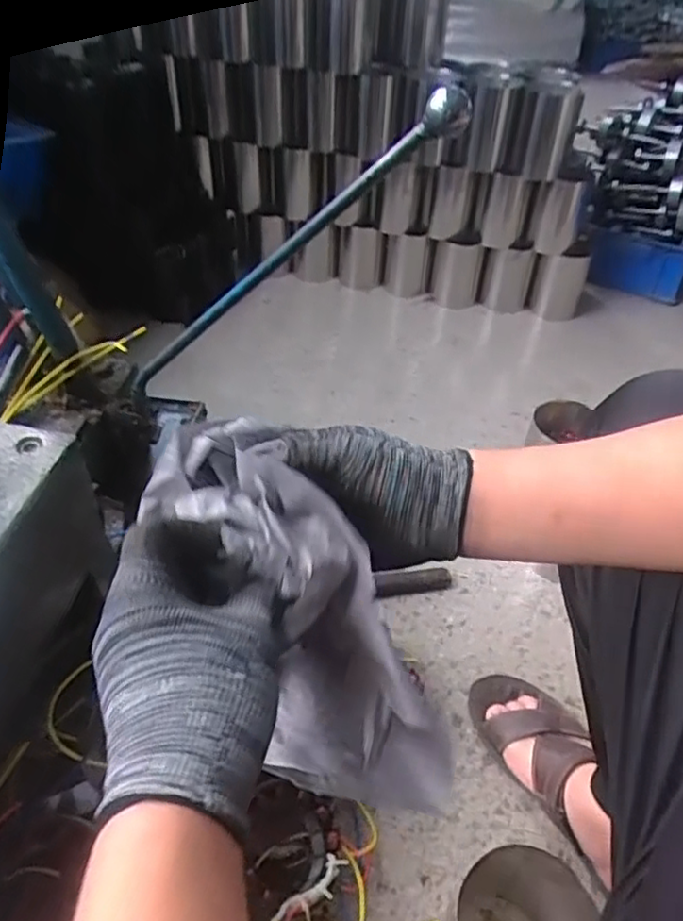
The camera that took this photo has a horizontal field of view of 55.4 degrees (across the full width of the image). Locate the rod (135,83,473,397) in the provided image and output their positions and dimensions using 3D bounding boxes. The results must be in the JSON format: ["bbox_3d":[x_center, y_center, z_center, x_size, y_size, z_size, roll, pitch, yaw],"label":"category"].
[{"bbox_3d":[-0.066,-0.153,0.535,0.026,0.410,0.024,47,42,-19],"label":"rod"}]

